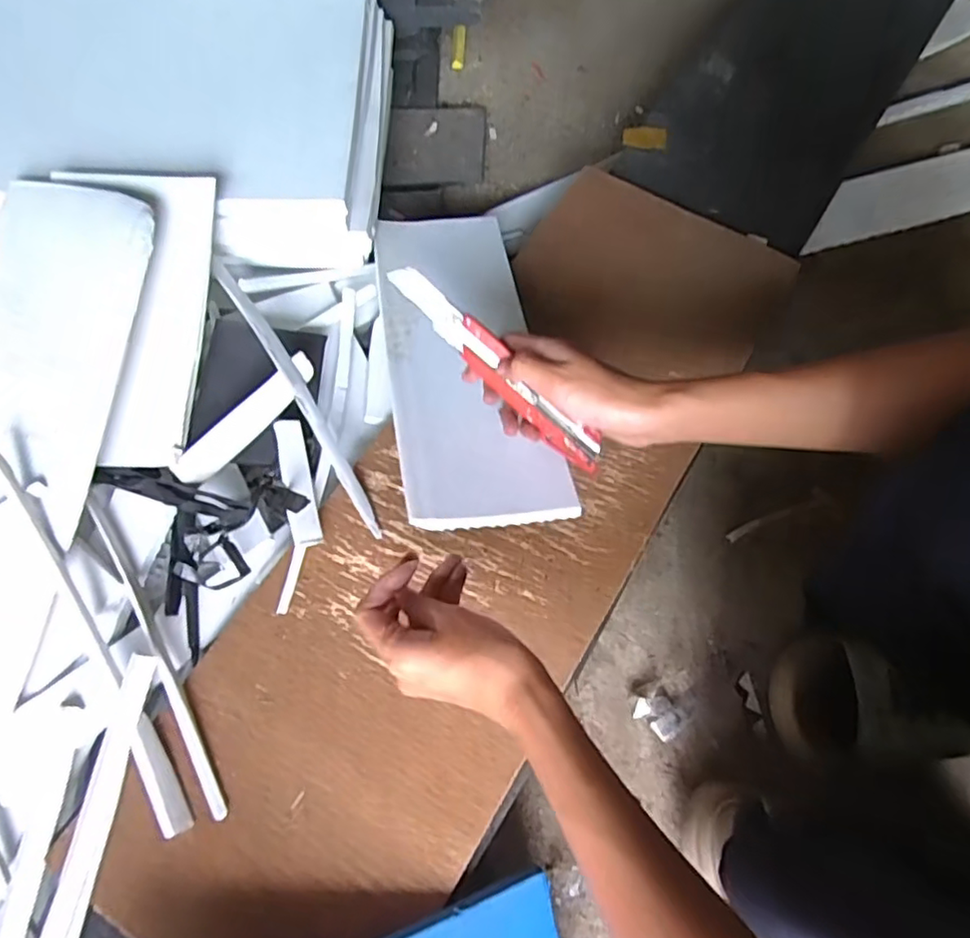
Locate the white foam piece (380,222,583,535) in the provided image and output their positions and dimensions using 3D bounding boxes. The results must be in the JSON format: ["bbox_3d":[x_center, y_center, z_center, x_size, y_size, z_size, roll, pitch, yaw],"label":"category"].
[{"bbox_3d":[-0.020,-0.096,0.489,0.115,0.016,0.311,-6,57,-9],"label":"white foam piece"}]

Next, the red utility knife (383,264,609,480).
[{"bbox_3d":[0.010,-0.068,0.420,0.186,0.022,0.019,44,72,-5],"label":"red utility knife"}]

